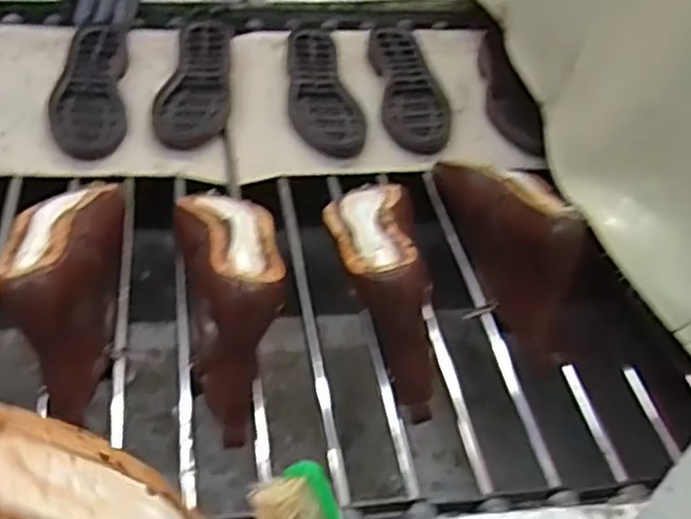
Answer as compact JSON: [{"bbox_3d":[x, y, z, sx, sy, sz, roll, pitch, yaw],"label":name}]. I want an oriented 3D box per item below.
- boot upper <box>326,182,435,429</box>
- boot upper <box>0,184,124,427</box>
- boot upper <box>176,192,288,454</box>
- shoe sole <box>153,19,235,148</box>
[{"bbox_3d":[0.029,-0.002,0.685,0.090,0.128,0.279,1,44,-6],"label":"boot upper"},{"bbox_3d":[-0.248,0.017,0.635,0.081,0.114,0.234,-3,45,-10],"label":"boot upper"},{"bbox_3d":[-0.103,0.015,0.656,0.085,0.125,0.272,-6,45,-13],"label":"boot upper"},{"bbox_3d":[-0.195,-0.243,0.958,0.088,0.020,0.265,3,44,-4],"label":"shoe sole"}]

